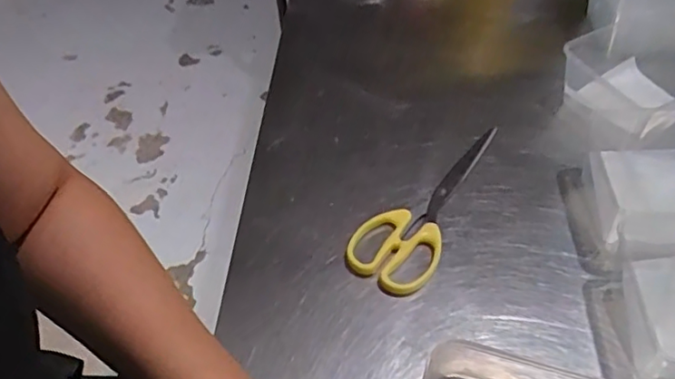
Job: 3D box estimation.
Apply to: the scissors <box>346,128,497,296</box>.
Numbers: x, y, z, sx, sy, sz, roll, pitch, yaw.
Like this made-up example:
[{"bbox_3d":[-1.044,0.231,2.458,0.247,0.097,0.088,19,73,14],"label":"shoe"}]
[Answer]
[{"bbox_3d":[0.074,0.008,0.504,0.067,0.010,0.179,20,55,22],"label":"scissors"}]

